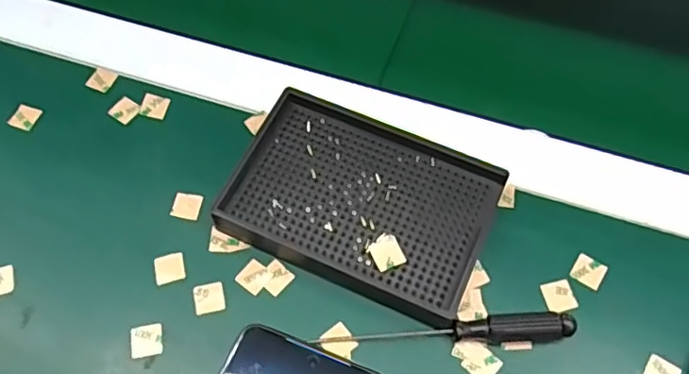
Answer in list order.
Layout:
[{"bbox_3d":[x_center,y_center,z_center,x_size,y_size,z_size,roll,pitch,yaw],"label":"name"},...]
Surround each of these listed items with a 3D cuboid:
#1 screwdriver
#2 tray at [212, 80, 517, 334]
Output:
[{"bbox_3d":[0.050,0.073,0.296,0.126,0.013,0.012,-3,61,-2],"label":"screwdriver"},{"bbox_3d":[0.010,0.007,0.327,0.134,0.021,0.094,22,63,11],"label":"tray"}]

